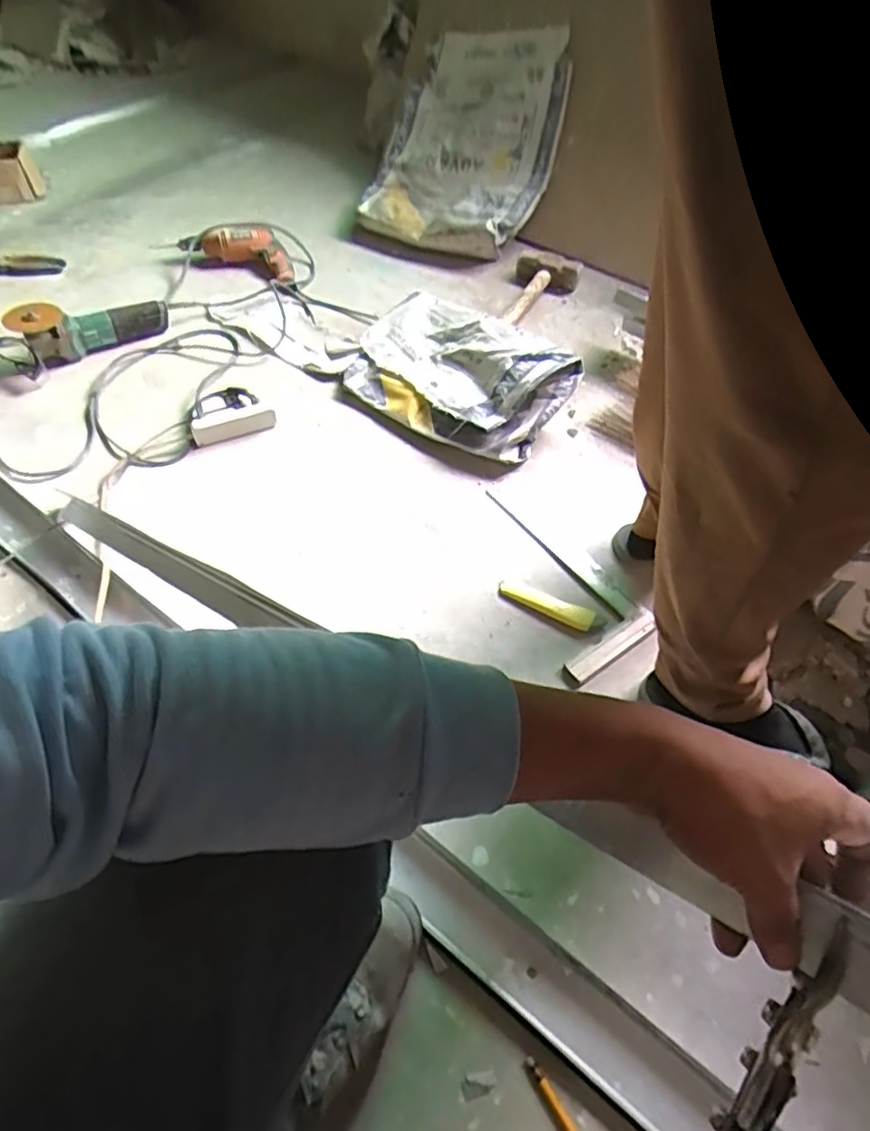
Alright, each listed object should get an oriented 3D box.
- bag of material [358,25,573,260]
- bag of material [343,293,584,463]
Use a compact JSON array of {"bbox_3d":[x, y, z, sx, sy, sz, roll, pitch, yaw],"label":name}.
[{"bbox_3d":[0.069,-1.015,1.512,0.433,0.289,0.563,12,53,8],"label":"bag of material"},{"bbox_3d":[0.028,-0.365,1.164,0.440,0.114,0.274,33,59,21],"label":"bag of material"}]

